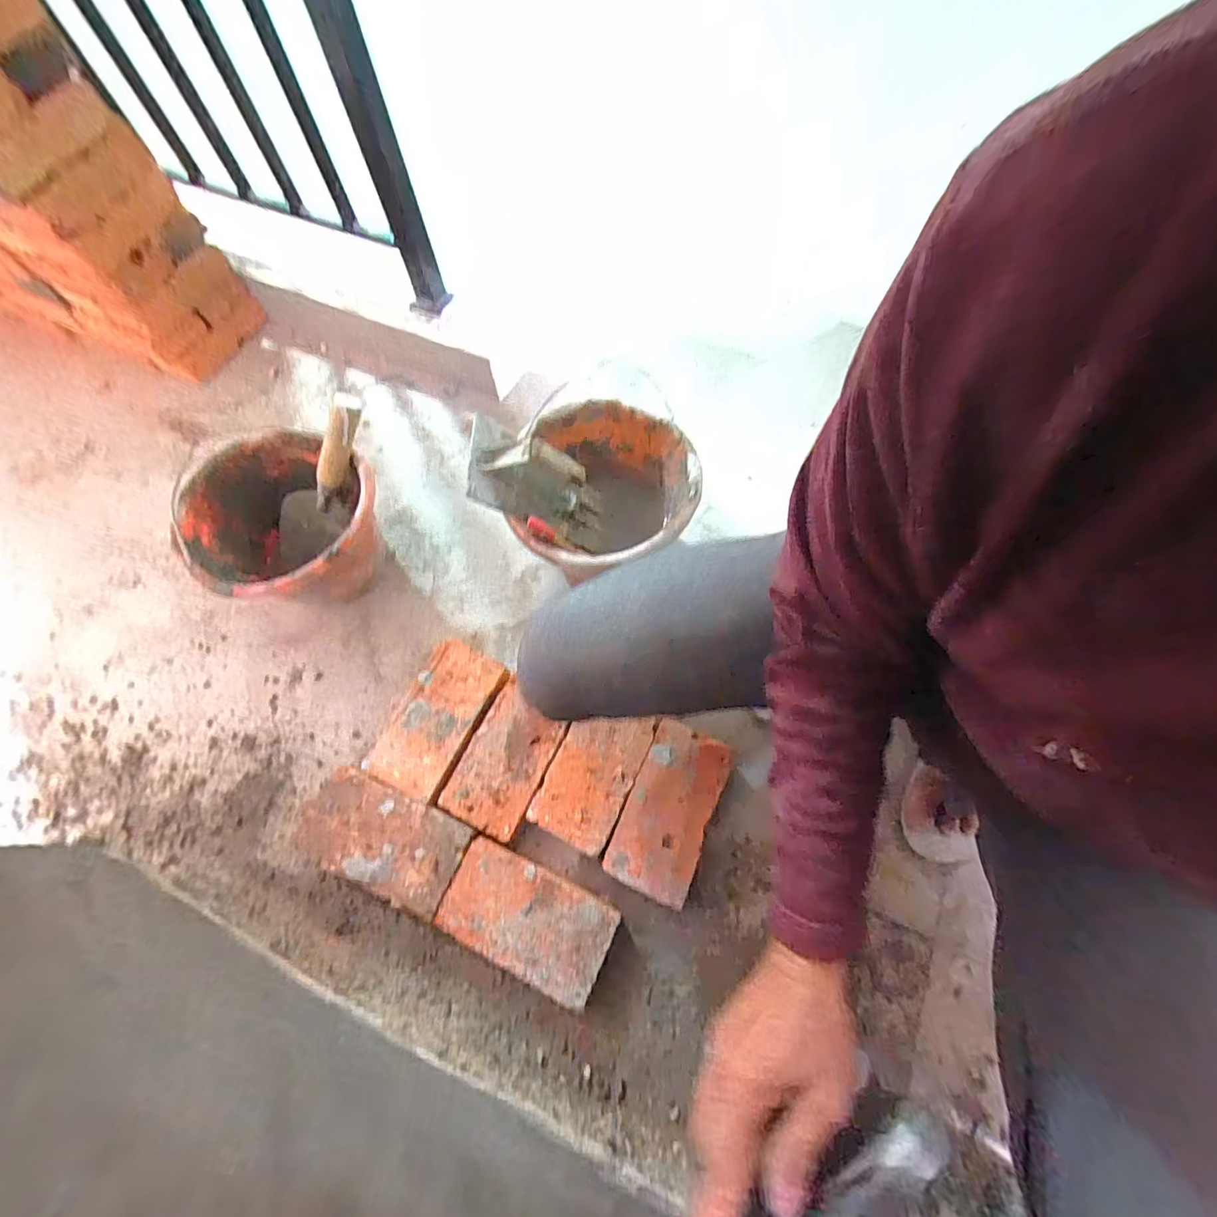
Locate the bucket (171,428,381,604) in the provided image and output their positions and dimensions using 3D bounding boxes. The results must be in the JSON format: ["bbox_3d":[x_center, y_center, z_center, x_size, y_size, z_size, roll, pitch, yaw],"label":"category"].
[{"bbox_3d":[-0.431,-0.098,0.723,0.230,0.173,0.224,0,67,0],"label":"bucket"}]

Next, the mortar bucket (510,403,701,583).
[{"bbox_3d":[0.003,-0.133,0.721,0.219,0.189,0.238,0,67,0],"label":"mortar bucket"}]

